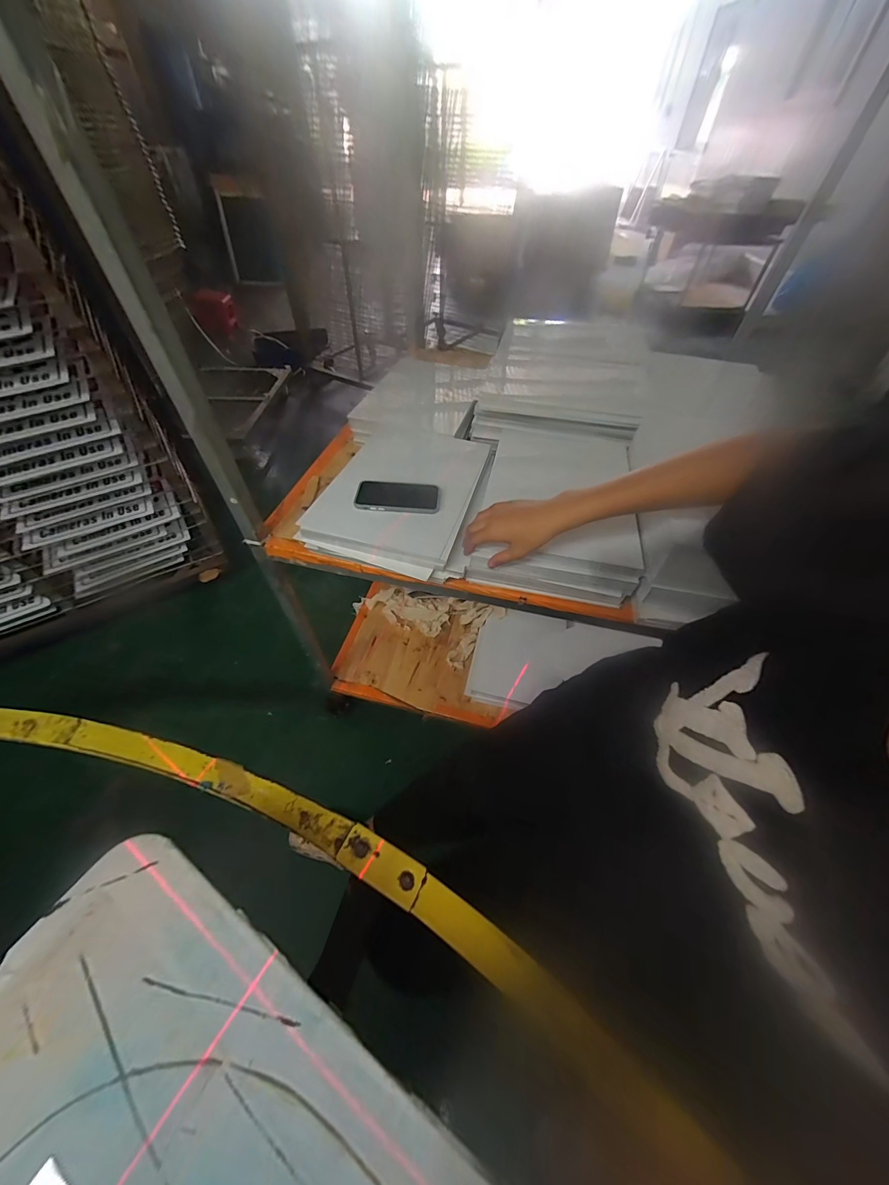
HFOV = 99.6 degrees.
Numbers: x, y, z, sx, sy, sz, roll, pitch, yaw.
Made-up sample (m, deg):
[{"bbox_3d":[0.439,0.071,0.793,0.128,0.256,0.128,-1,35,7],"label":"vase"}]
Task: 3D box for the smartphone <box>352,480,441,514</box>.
[{"bbox_3d":[-0.083,-0.173,0.676,0.149,0.011,0.075,3,52,1],"label":"smartphone"}]

